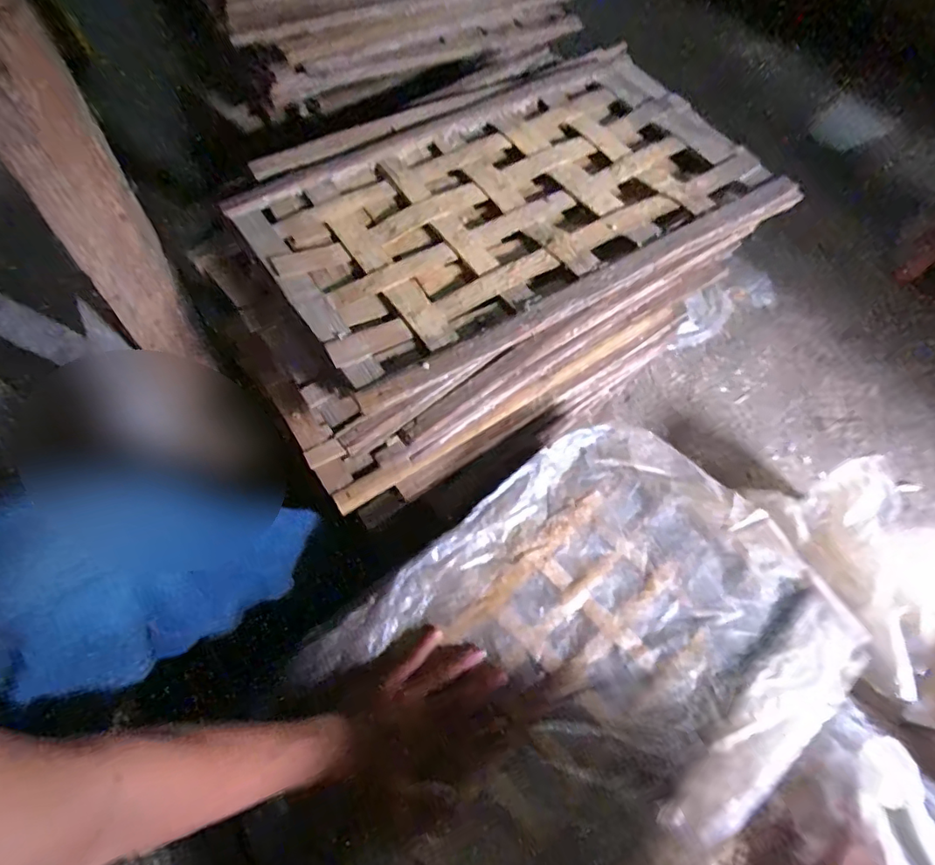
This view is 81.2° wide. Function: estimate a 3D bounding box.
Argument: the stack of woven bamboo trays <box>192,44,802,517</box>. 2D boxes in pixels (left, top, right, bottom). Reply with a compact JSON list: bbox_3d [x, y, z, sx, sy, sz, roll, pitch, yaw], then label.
[{"bbox_3d":[0.012,-0.175,0.806,0.617,0.429,0.397,-29,66,-16],"label":"stack of woven bamboo trays"}]

